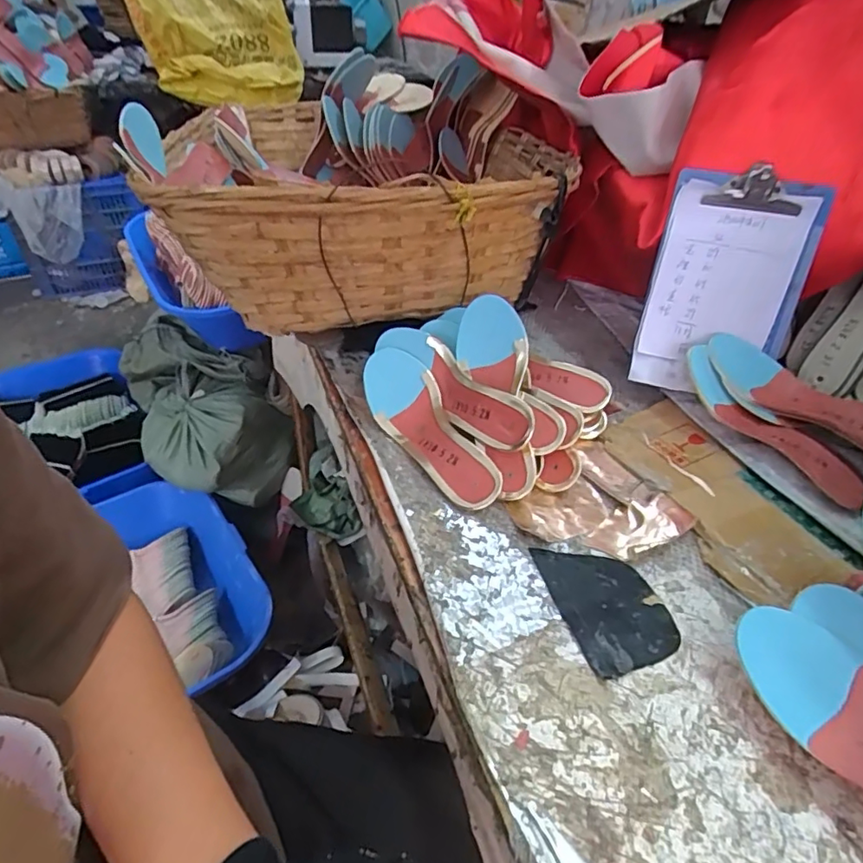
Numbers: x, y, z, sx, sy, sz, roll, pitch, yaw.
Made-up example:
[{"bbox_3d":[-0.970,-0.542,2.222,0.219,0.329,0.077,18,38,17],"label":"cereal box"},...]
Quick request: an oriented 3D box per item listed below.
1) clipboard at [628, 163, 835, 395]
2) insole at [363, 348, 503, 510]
[{"bbox_3d":[0.291,-0.140,0.556,0.136,0.208,0.021,12,25,13],"label":"clipboard"},{"bbox_3d":[-0.006,-0.005,0.538,0.067,0.023,0.199,-38,55,2],"label":"insole"}]

